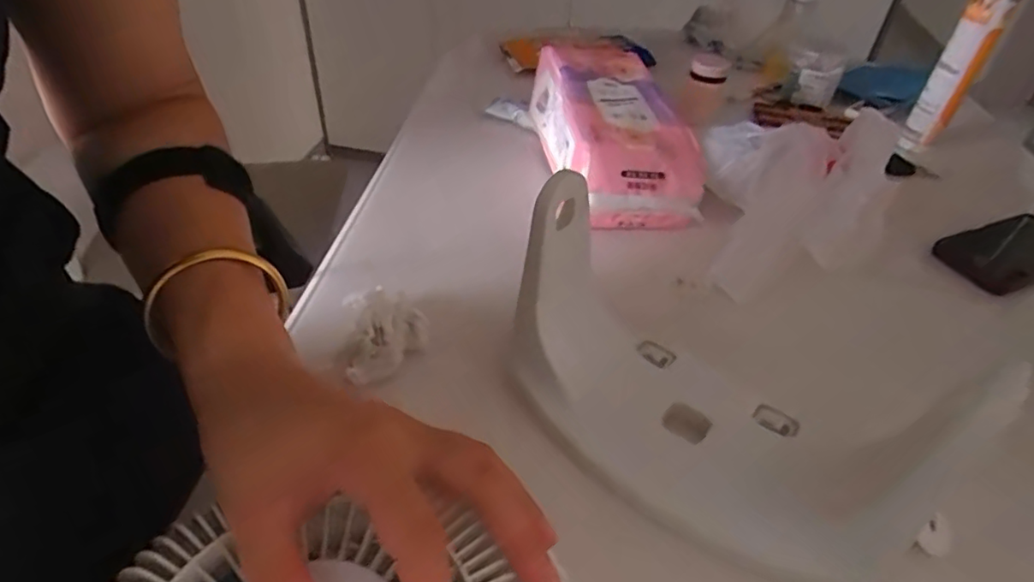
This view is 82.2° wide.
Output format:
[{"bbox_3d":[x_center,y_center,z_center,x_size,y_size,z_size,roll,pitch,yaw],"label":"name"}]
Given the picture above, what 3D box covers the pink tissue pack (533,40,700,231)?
[{"bbox_3d":[0.109,-0.181,0.675,0.136,0.079,0.280,-4,43,-10],"label":"pink tissue pack"}]

